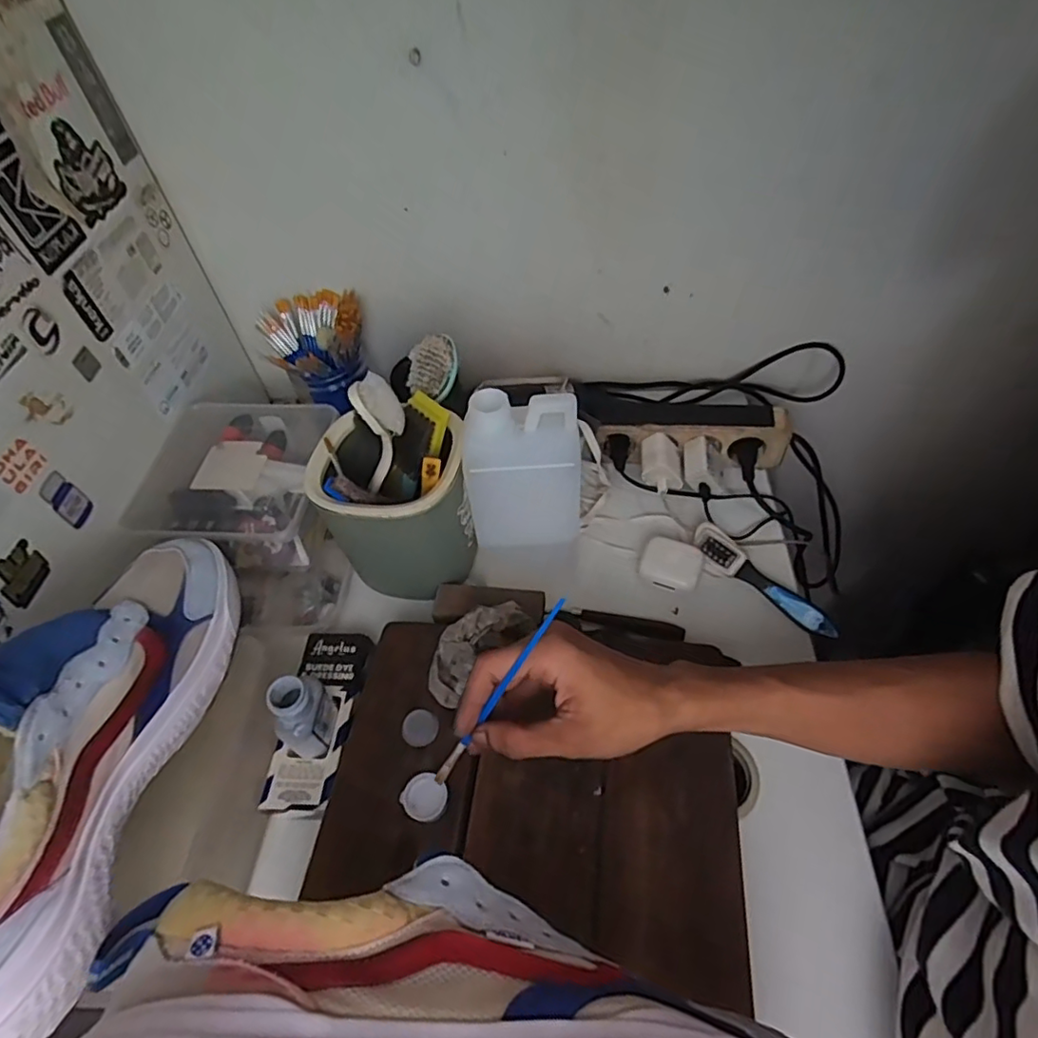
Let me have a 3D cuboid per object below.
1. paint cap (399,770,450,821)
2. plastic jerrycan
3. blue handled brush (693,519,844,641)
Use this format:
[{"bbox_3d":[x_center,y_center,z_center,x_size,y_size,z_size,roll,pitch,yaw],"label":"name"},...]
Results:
[{"bbox_3d":[-0.065,0.194,0.410,0.030,0.011,0.029,-3,52,3],"label":"paint cap"},{"bbox_3d":[0.004,-0.034,0.459,0.084,0.131,0.046,-3,52,3],"label":"plastic jerrycan"},{"bbox_3d":[0.220,0.055,0.534,0.143,0.033,0.027,34,62,27],"label":"blue handled brush"}]

